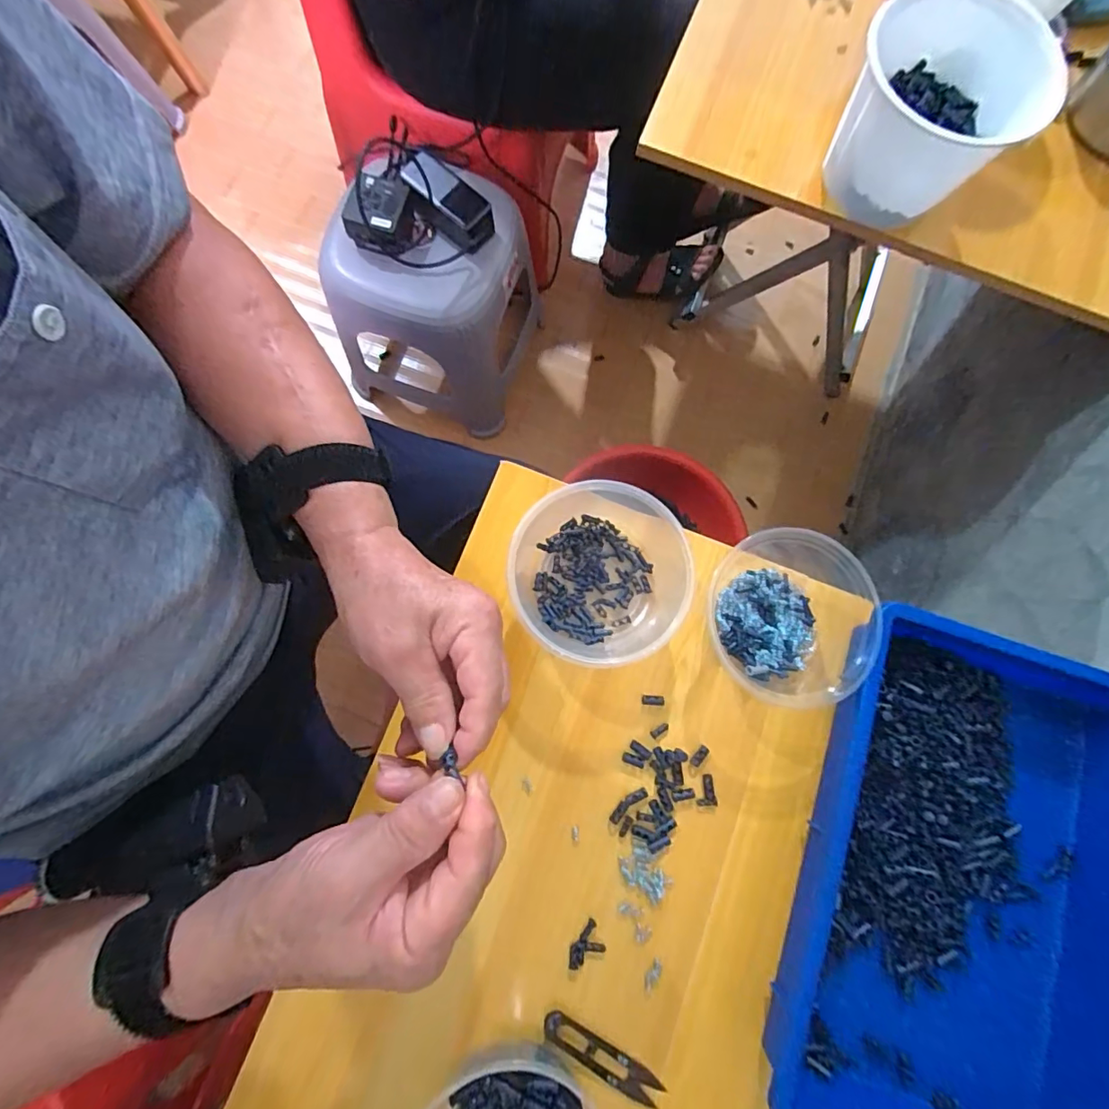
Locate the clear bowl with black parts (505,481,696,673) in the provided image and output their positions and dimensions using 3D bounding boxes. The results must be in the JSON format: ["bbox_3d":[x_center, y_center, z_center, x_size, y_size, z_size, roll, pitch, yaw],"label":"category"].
[{"bbox_3d":[0.040,0.014,0.433,0.129,0.062,0.140,0,80,-2],"label":"clear bowl with black parts"}]

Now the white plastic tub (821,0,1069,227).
[{"bbox_3d":[0.352,-0.409,0.486,0.149,0.105,0.160,0,80,-2],"label":"white plastic tub"}]

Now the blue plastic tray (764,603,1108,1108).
[{"bbox_3d":[0.320,0.248,0.393,0.246,0.058,0.362,20,80,1],"label":"blue plastic tray"}]

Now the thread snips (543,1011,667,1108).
[{"bbox_3d":[0.036,0.379,0.388,0.098,0.005,0.023,30,80,3],"label":"thread snips"}]

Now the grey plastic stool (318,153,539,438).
[{"bbox_3d":[-0.193,-0.417,0.908,0.265,0.363,0.263,17,80,1],"label":"grey plastic stool"}]

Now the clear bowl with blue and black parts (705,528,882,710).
[{"bbox_3d":[0.203,0.057,0.428,0.124,0.057,0.132,0,80,-2],"label":"clear bowl with blue and black parts"}]

